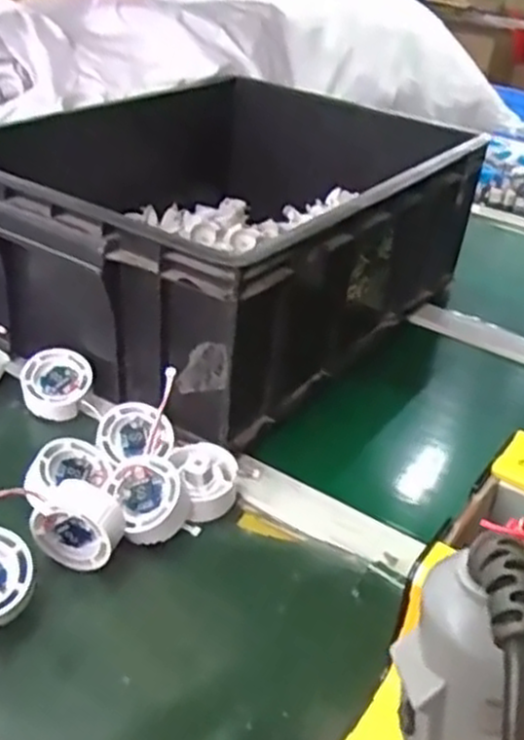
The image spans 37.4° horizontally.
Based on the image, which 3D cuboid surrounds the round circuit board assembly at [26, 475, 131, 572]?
[{"bbox_3d":[-0.116,0.098,0.498,0.053,0.046,0.034,9,33,6],"label":"round circuit board assembly"}]

